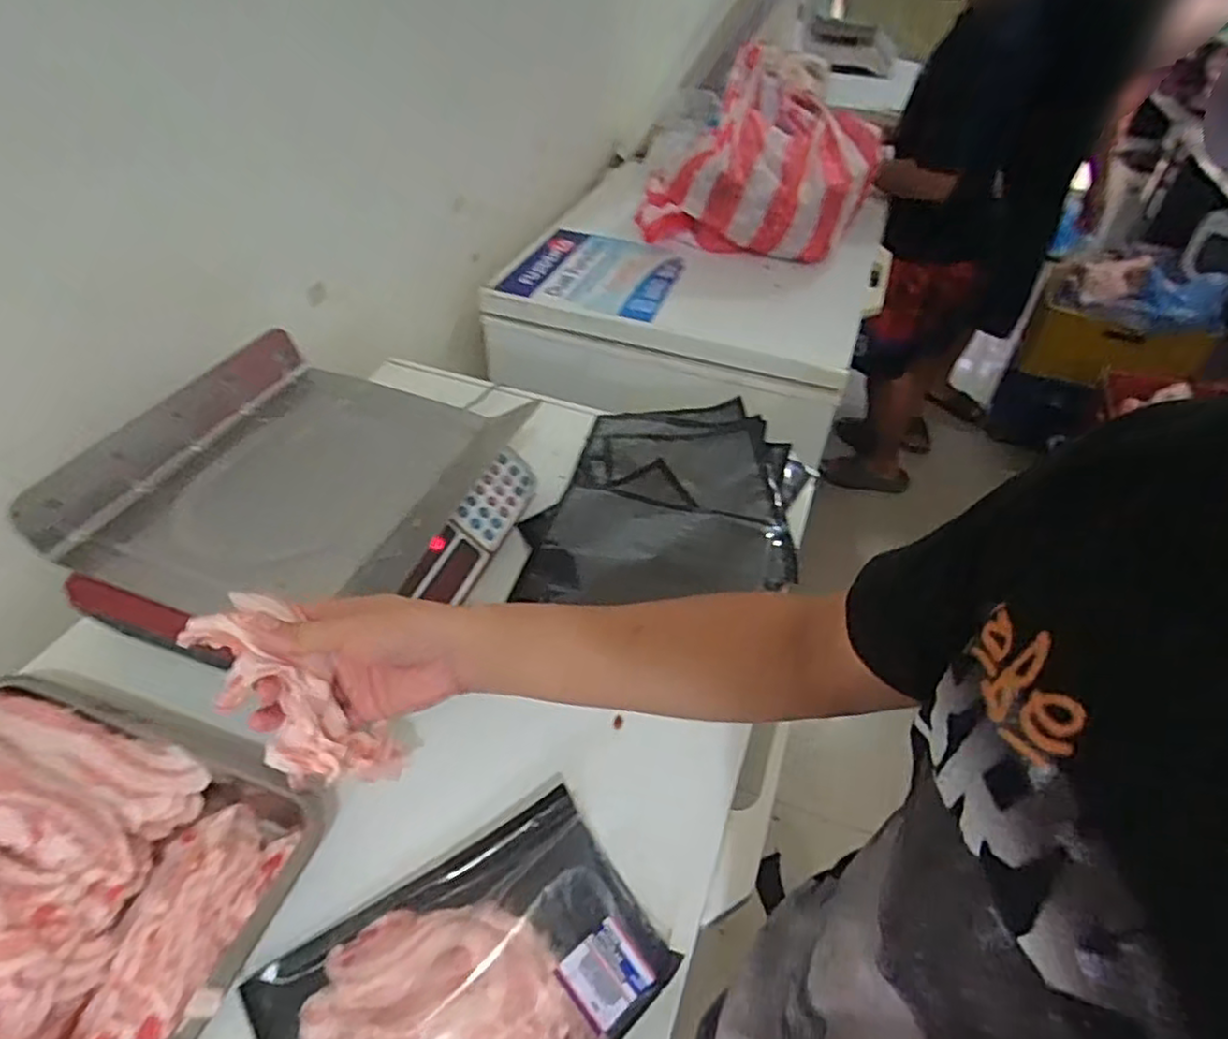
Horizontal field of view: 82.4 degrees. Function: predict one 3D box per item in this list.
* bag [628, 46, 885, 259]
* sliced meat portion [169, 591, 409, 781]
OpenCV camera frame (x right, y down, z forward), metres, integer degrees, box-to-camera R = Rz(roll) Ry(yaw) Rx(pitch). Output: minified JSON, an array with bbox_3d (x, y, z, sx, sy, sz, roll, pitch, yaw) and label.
[{"bbox_3d":[0.271,-0.661,1.328,0.314,0.275,0.367,-28,52,-27],"label":"bag"},{"bbox_3d":[-0.206,0.123,0.467,0.037,0.168,0.071,-20,23,47],"label":"sliced meat portion"}]

